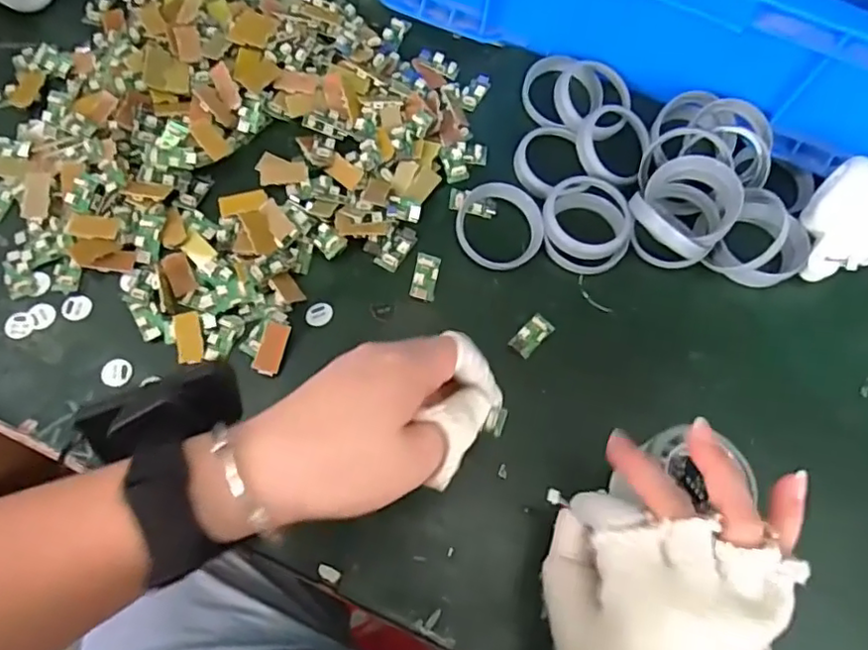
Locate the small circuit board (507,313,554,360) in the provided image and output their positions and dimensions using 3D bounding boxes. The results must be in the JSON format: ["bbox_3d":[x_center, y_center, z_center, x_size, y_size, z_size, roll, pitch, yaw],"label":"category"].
[{"bbox_3d":[0.063,0.006,0.393,0.015,0.004,0.031,43,72,13],"label":"small circuit board"}]

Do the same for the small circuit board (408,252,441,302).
[{"bbox_3d":[-0.005,-0.032,0.397,0.016,0.004,0.031,10,68,1],"label":"small circuit board"}]

